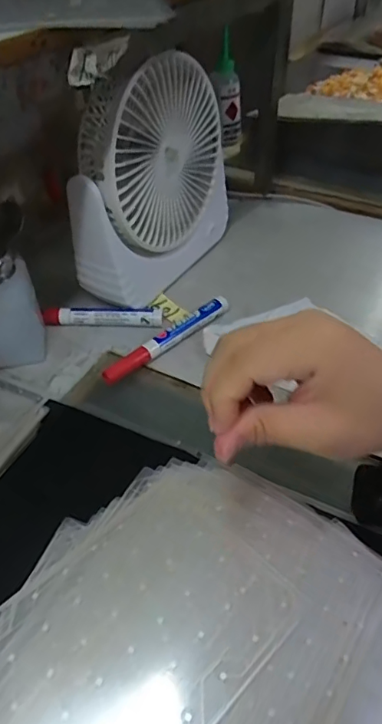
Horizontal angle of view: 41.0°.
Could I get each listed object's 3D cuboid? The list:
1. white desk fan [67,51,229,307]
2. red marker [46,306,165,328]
[{"bbox_3d":[-0.035,-0.166,0.483,0.066,0.197,0.189,20,48,23],"label":"white desk fan"},{"bbox_3d":[-0.083,-0.040,0.478,0.110,0.019,0.014,0,43,4],"label":"red marker"}]

